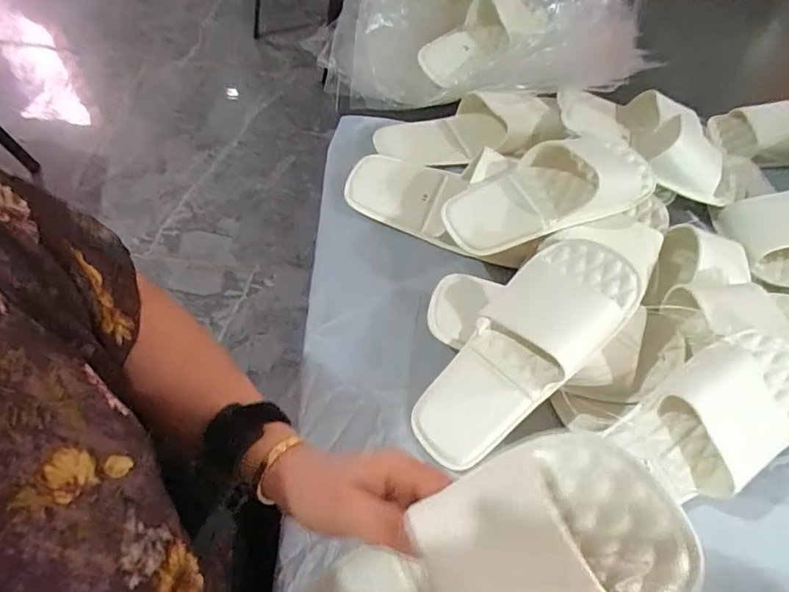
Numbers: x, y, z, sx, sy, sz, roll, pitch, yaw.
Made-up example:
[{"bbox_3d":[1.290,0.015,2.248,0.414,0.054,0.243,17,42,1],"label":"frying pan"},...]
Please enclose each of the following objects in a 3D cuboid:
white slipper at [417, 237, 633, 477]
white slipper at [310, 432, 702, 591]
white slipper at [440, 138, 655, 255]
[{"bbox_3d":[0.107,0.043,0.458,0.104,0.054,0.240,43,98,20],"label":"white slipper"},{"bbox_3d":[0.035,0.152,0.269,0.221,0.049,0.092,-37,60,21],"label":"white slipper"},{"bbox_3d":[0.165,-0.114,0.546,0.237,0.050,0.094,-16,61,-14],"label":"white slipper"}]

